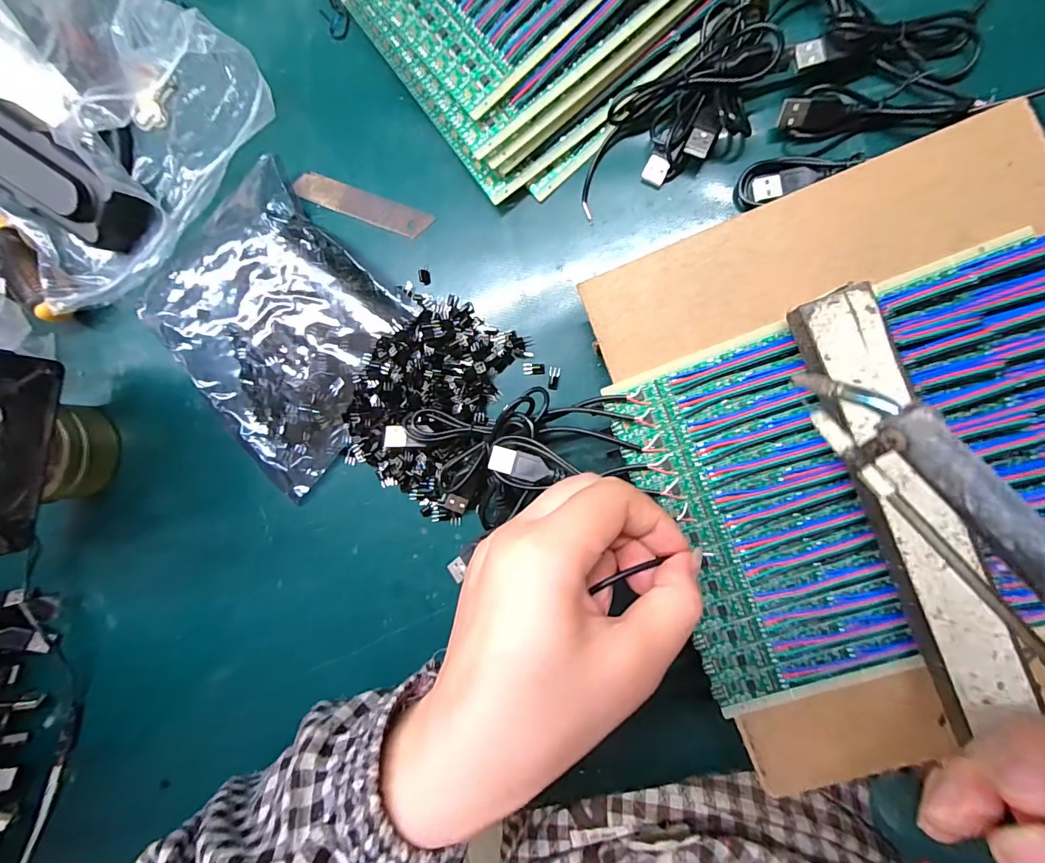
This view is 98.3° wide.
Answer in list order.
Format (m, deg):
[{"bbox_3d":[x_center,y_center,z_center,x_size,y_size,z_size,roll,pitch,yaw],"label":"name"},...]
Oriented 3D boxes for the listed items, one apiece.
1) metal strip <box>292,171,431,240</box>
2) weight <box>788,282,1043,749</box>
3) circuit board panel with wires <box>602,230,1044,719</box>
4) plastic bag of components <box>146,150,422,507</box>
[{"bbox_3d":[-0.101,-0.142,0.283,0.091,0.004,0.018,23,94,8],"label":"metal strip"},{"bbox_3d":[0.157,0.028,0.190,0.032,0.028,0.177,-20,87,9],"label":"weight"},{"bbox_3d":[0.198,0.005,0.188,0.284,0.026,0.155,-21,87,9],"label":"circuit board panel with wires"},{"bbox_3d":[-0.152,-0.064,0.277,0.159,0.029,0.133,45,97,6],"label":"plastic bag of components"}]

